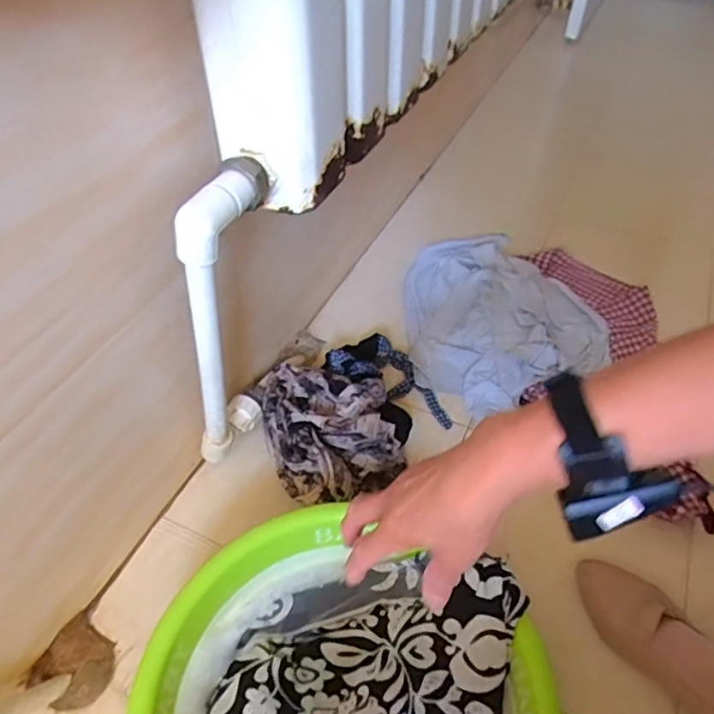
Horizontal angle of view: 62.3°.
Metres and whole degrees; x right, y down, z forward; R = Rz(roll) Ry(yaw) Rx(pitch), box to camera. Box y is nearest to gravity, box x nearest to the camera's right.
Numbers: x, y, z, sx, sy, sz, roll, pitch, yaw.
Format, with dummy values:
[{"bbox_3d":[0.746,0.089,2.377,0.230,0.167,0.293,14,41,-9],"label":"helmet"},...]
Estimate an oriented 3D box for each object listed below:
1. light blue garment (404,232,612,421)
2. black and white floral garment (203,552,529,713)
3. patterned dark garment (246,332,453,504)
[{"bbox_3d":[0.243,-0.081,0.965,0.317,0.062,0.415,3,48,-3],"label":"light blue garment"},{"bbox_3d":[-0.002,0.303,0.512,0.241,0.092,0.284,16,49,9],"label":"black and white floral garment"},{"bbox_3d":[-0.006,0.067,0.791,0.261,0.082,0.212,-26,56,-25],"label":"patterned dark garment"}]

